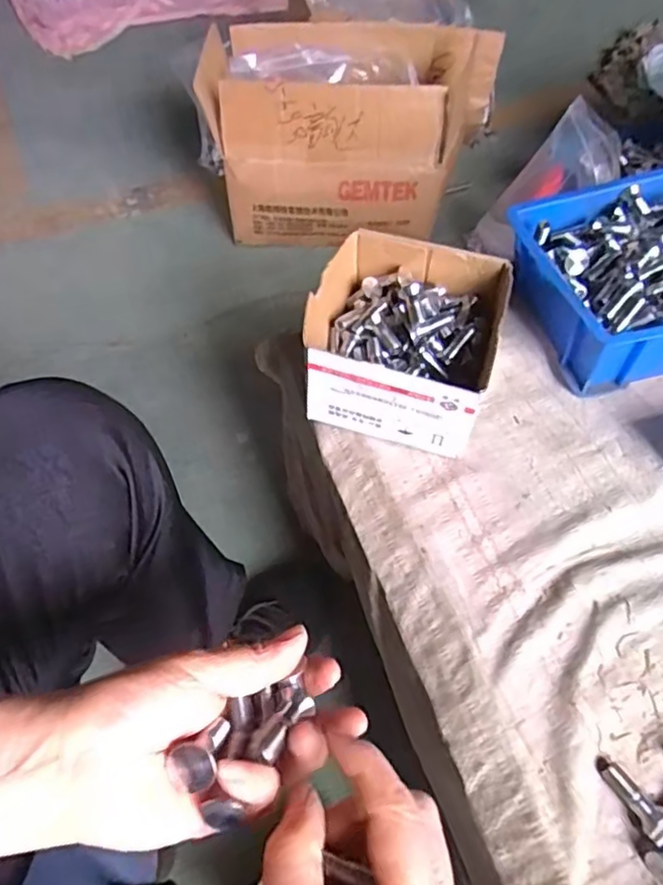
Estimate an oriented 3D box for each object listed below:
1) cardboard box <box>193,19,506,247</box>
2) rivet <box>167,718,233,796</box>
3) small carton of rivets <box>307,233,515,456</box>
[{"bbox_3d":[0.049,-0.523,1.055,0.482,0.237,0.285,-2,56,-1],"label":"cardboard box"},{"bbox_3d":[-0.051,0.129,0.263,0.015,0.035,0.017,15,97,15],"label":"rivet"},{"bbox_3d":[0.057,-0.084,0.505,0.142,0.076,0.149,15,56,9],"label":"small carton of rivets"}]

